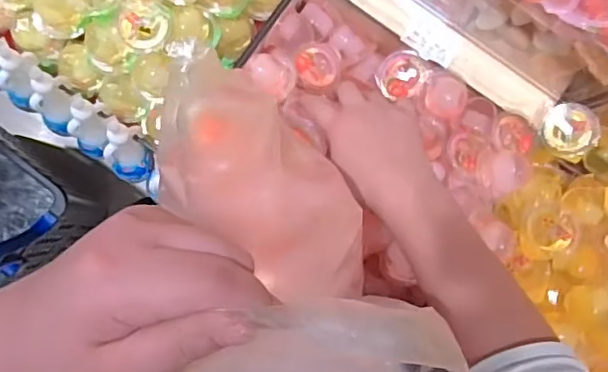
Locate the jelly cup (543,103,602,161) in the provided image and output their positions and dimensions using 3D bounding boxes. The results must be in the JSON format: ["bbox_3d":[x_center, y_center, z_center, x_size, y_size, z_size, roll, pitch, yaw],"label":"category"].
[{"bbox_3d":[0.281,-0.060,0.617,0.053,0.026,0.052,28,85,-1],"label":"jelly cup"}]

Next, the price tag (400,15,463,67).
[{"bbox_3d":[0.137,-0.157,0.631,0.060,0.008,0.040,30,85,-1],"label":"price tag"}]

